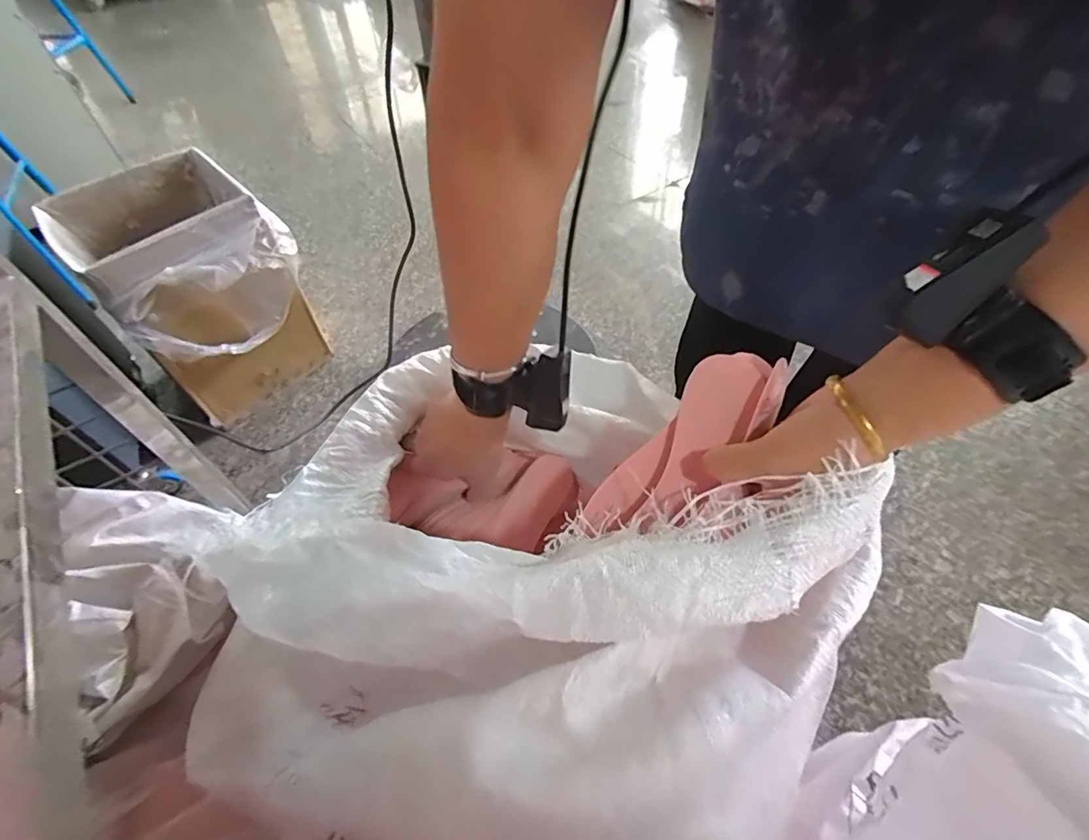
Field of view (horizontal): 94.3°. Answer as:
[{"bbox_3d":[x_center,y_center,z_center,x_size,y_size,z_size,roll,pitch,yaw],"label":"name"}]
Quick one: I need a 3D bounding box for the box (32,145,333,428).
[{"bbox_3d":[-0.622,-0.228,0.932,0.321,0.365,0.270,32,59,26],"label":"box"}]

